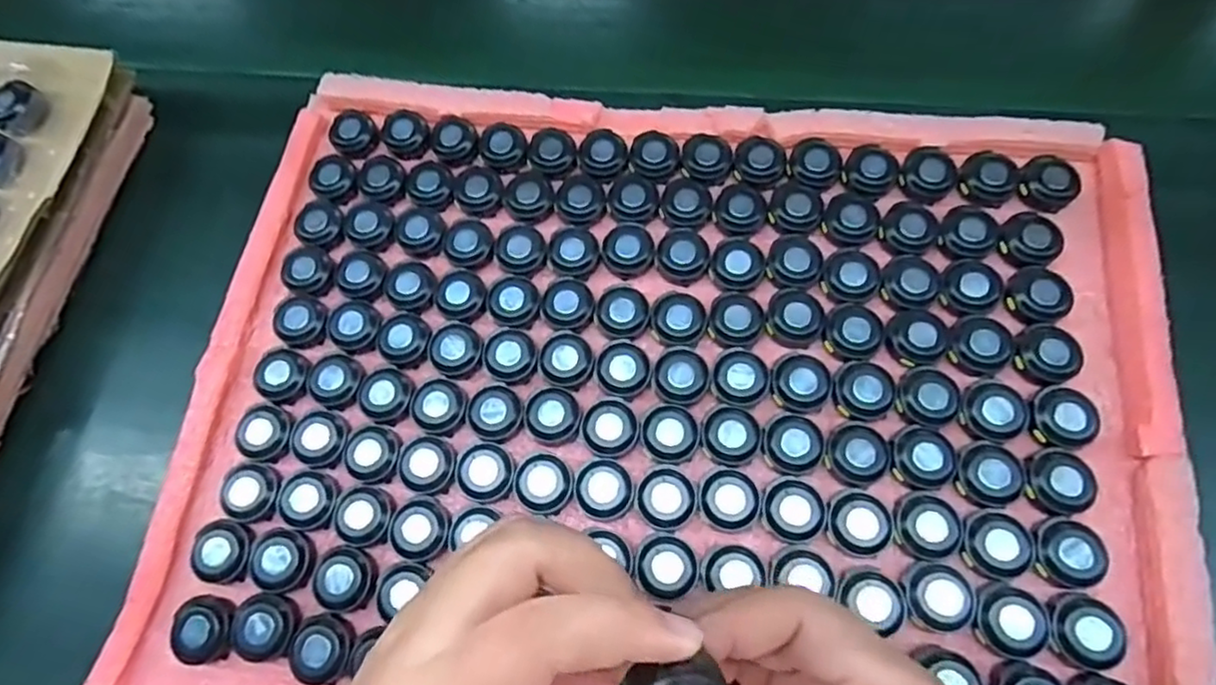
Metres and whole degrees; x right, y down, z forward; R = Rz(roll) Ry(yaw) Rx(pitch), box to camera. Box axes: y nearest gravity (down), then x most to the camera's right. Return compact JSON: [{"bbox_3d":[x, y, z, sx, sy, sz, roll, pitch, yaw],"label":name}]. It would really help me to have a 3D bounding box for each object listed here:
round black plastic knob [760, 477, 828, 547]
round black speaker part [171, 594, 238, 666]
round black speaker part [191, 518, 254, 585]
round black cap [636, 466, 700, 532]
[{"bbox_3d":[0.089,0.080,0.314,0.029,0.011,0.030,-2,67,4],"label":"round black plastic knob"},{"bbox_3d":[-0.193,0.139,0.316,0.029,0.012,0.030,-2,67,4],"label":"round black speaker part"},{"bbox_3d":[-0.190,0.105,0.327,0.029,0.009,0.028,-1,70,2],"label":"round black speaker part"},{"bbox_3d":[0.029,0.076,0.321,0.028,0.011,0.030,-2,67,4],"label":"round black cap"}]

